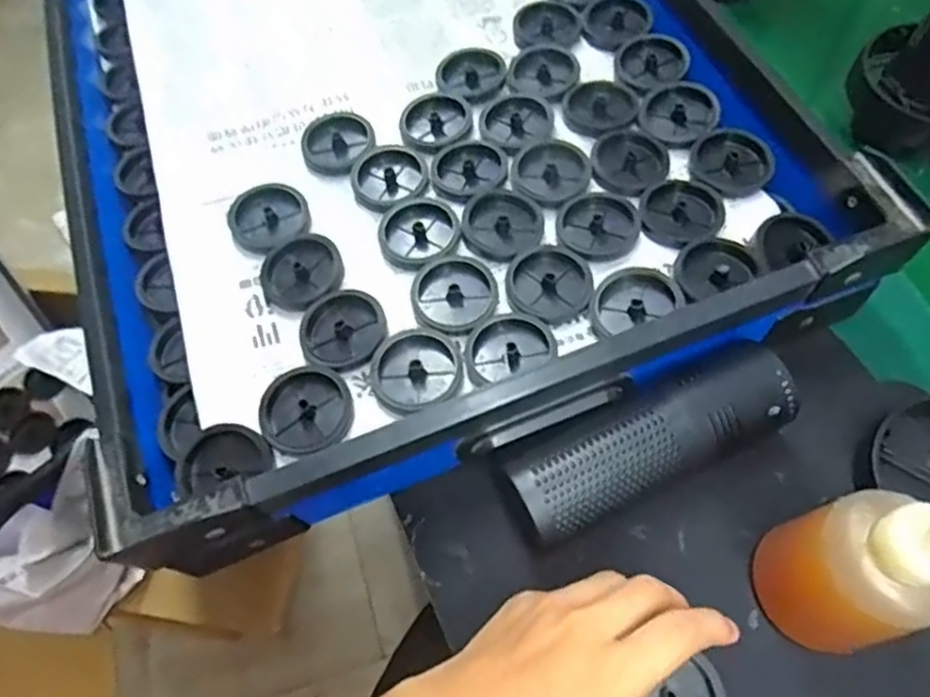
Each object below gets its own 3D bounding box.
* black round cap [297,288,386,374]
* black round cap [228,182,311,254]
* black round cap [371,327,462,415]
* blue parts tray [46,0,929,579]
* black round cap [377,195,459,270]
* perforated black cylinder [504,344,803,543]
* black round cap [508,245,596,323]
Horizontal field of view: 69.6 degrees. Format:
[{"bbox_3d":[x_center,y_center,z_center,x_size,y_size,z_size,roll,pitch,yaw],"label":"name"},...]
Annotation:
[{"bbox_3d":[-0.074,-0.012,0.407,0.053,0.012,0.051,-2,61,3],"label":"black round cap"},{"bbox_3d":[-0.134,-0.090,0.458,0.052,0.012,0.051,-2,61,3],"label":"black round cap"},{"bbox_3d":[-0.030,0.014,0.398,0.053,0.018,0.049,-2,61,3],"label":"black round cap"},{"bbox_3d":[-0.058,-0.216,0.503,0.456,0.061,0.616,-20,62,-7],"label":"blue parts tray"},{"bbox_3d":[-0.029,-0.078,0.442,0.052,0.014,0.054,-2,61,3],"label":"black round cap"},{"bbox_3d":[0.101,0.050,0.371,0.162,0.050,0.053,-24,62,-9],"label":"perforated black cylinder"},{"bbox_3d":[0.052,-0.040,0.413,0.052,0.011,0.050,-2,61,3],"label":"black round cap"}]

